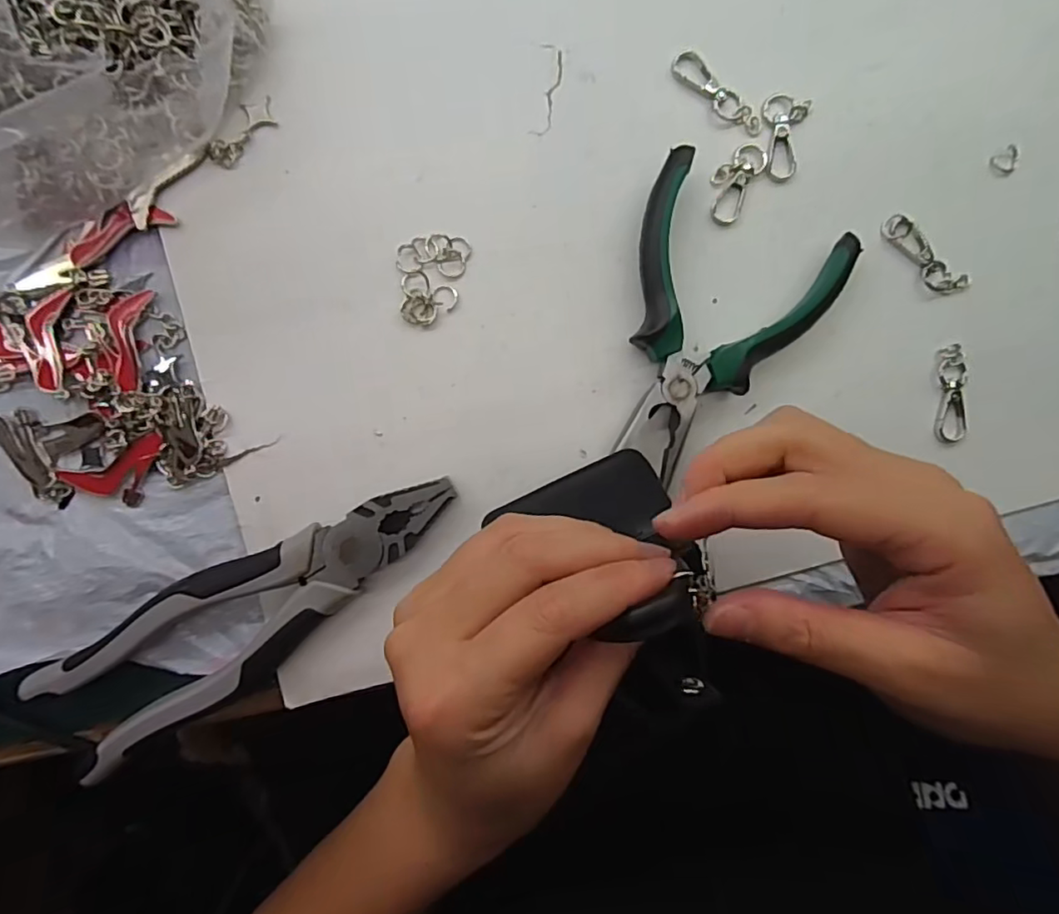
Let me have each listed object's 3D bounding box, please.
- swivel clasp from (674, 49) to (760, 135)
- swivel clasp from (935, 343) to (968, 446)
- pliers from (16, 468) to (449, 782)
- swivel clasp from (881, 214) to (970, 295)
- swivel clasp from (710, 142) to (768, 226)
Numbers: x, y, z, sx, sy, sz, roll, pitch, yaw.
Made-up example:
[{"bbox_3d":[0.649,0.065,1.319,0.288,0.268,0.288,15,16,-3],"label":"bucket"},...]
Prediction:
[{"bbox_3d":[0.088,-0.169,0.269,0.052,0.004,0.012,40,89,-3],"label":"swivel clasp"},{"bbox_3d":[0.204,-0.030,0.278,0.014,0.007,0.047,5,91,-3],"label":"swivel clasp"},{"bbox_3d":[-0.117,0.063,0.254,0.186,0.021,0.053,-34,93,-2],"label":"pliers"},{"bbox_3d":[0.188,-0.096,0.276,0.049,0.005,0.016,44,89,-3],"label":"swivel clasp"},{"bbox_3d":[0.096,-0.131,0.271,0.020,0.004,0.041,29,89,-4],"label":"swivel clasp"}]

